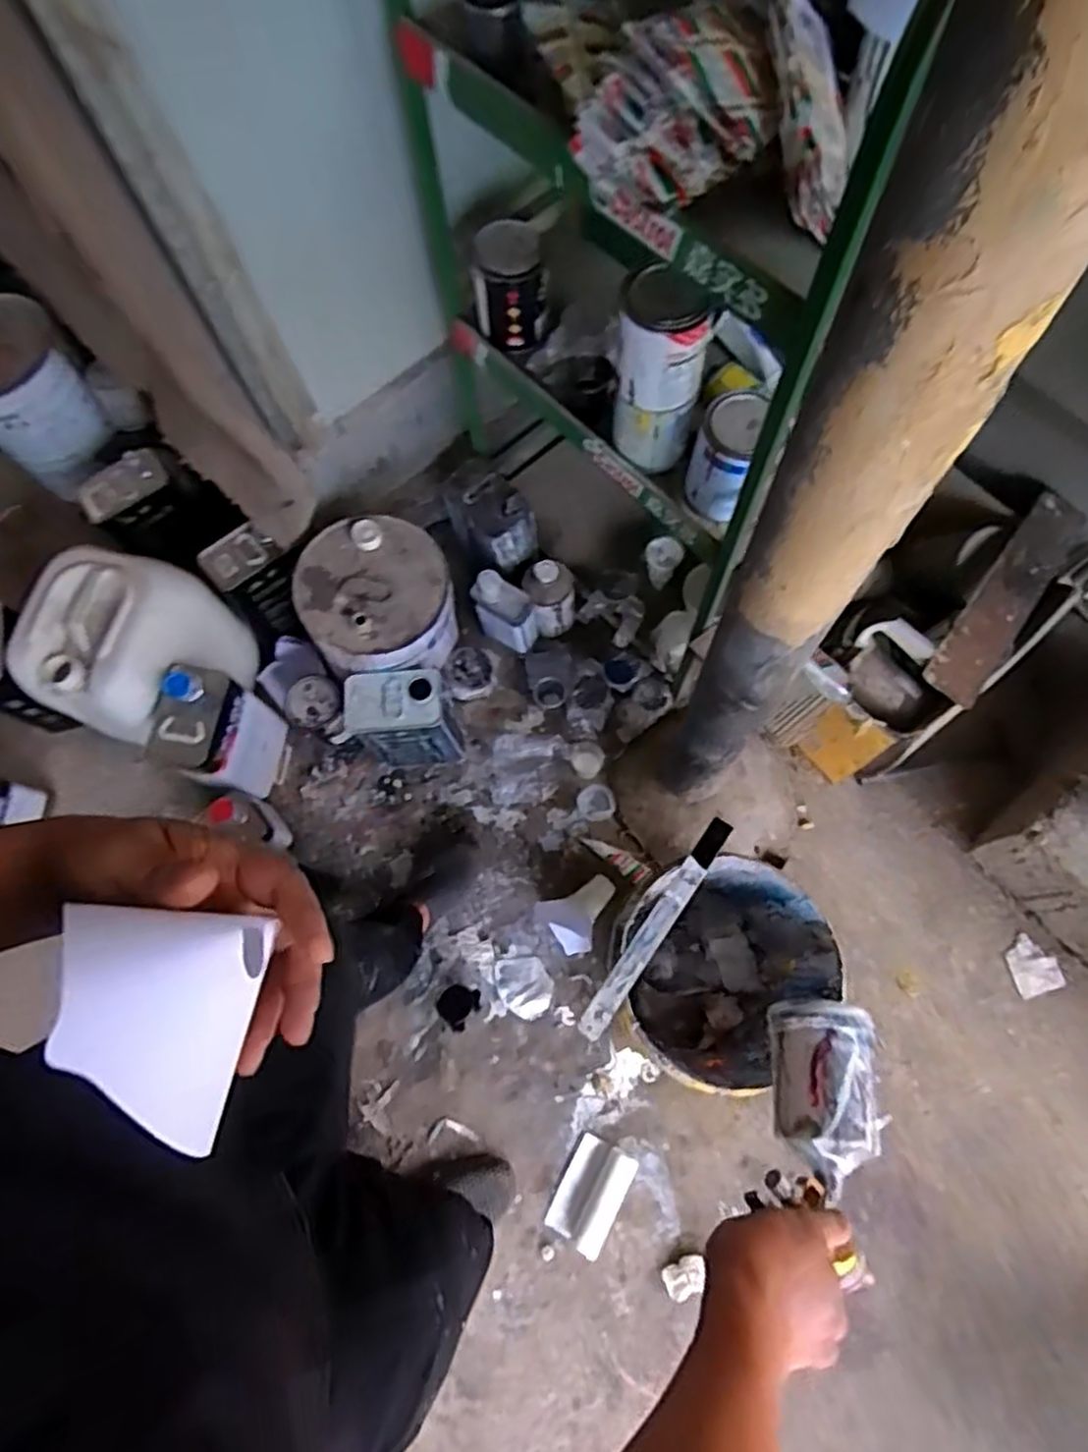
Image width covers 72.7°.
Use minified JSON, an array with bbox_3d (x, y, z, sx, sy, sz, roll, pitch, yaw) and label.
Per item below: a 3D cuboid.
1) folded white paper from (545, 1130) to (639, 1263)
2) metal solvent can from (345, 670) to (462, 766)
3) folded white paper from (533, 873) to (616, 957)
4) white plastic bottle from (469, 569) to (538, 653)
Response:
[{"bbox_3d":[0.078,0.776,1.228,0.102,0.015,0.156,23,70,20],"label":"folded white paper"},{"bbox_3d":[-0.247,-0.005,1.380,0.187,0.240,0.113,-7,72,0],"label":"metal solvent can"},{"bbox_3d":[0.070,0.347,1.339,0.149,0.065,0.114,-23,73,-5],"label":"folded white paper"},{"bbox_3d":[-0.082,-0.223,1.468,0.122,0.170,0.087,28,75,11],"label":"white plastic bottle"}]

